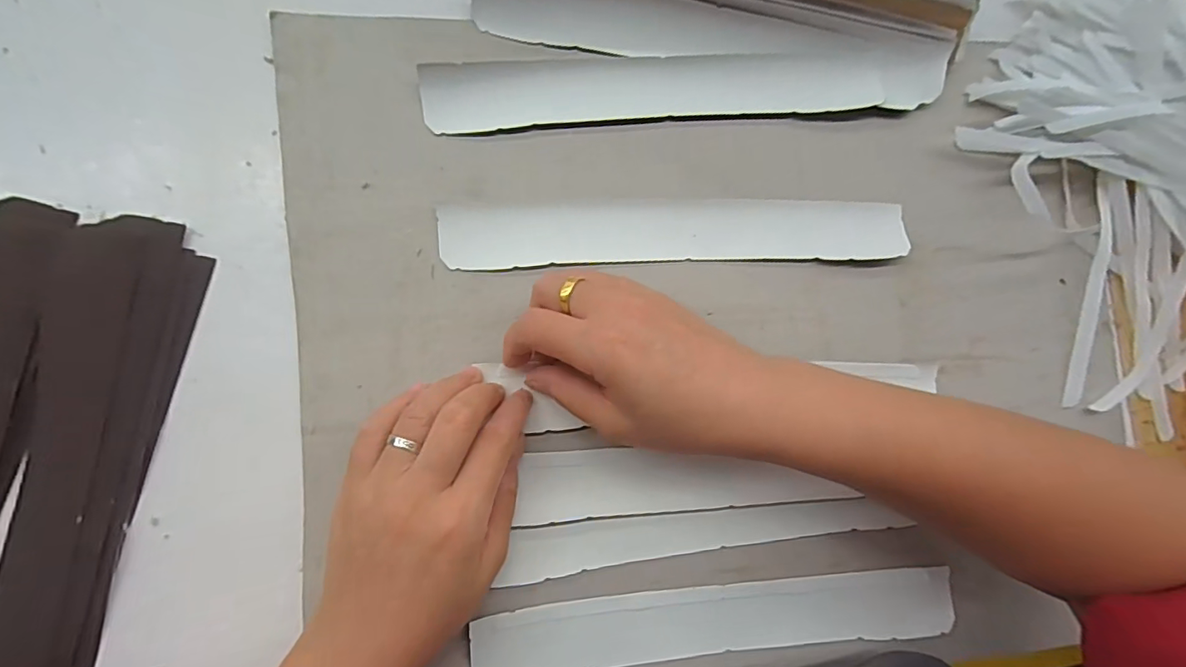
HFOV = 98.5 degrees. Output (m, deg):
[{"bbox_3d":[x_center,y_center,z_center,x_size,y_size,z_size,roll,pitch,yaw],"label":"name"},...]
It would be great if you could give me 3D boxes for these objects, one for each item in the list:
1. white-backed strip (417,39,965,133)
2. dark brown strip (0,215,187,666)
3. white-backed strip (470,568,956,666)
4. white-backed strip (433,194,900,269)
[{"bbox_3d":[0.058,-0.138,0.284,0.293,0.008,0.036,-6,97,-7],"label":"white-backed strip"},{"bbox_3d":[-0.241,0.079,0.231,0.049,0.008,0.268,9,86,-3],"label":"dark brown strip"},{"bbox_3d":[0.069,0.153,0.271,0.256,0.007,0.035,-2,80,-8],"label":"white-backed strip"},{"bbox_3d":[0.050,-0.059,0.284,0.259,0.008,0.038,-2,88,-8],"label":"white-backed strip"}]

